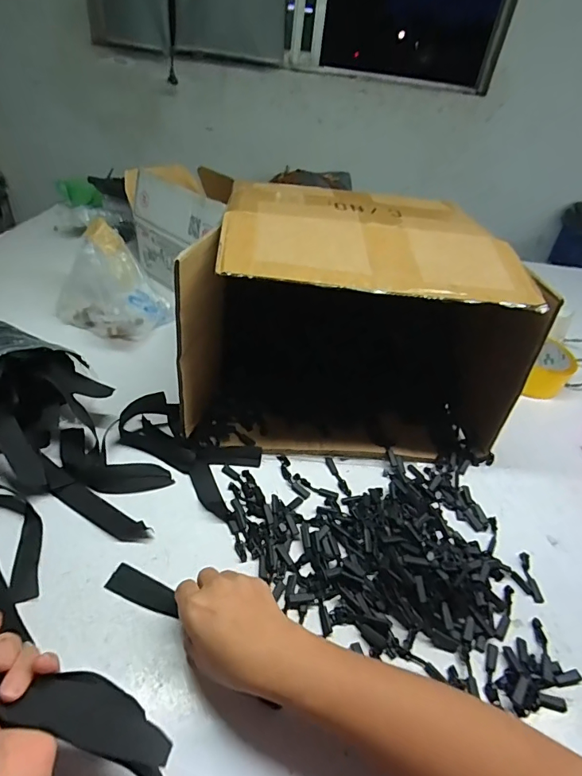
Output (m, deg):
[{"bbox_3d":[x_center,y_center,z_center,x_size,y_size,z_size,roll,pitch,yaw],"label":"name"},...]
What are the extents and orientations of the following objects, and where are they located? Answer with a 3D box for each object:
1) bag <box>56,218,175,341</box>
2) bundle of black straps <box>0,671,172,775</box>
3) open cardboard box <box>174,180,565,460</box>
[{"bbox_3d":[-0.302,-0.182,0.748,0.168,0.143,0.122,20,40,15],"label":"bag"},{"bbox_3d":[-0.171,0.201,0.274,0.234,0.051,0.066,17,38,-7],"label":"bundle of black straps"},{"bbox_3d":[0.069,-0.096,0.597,0.389,0.252,0.273,3,38,-6],"label":"open cardboard box"}]

